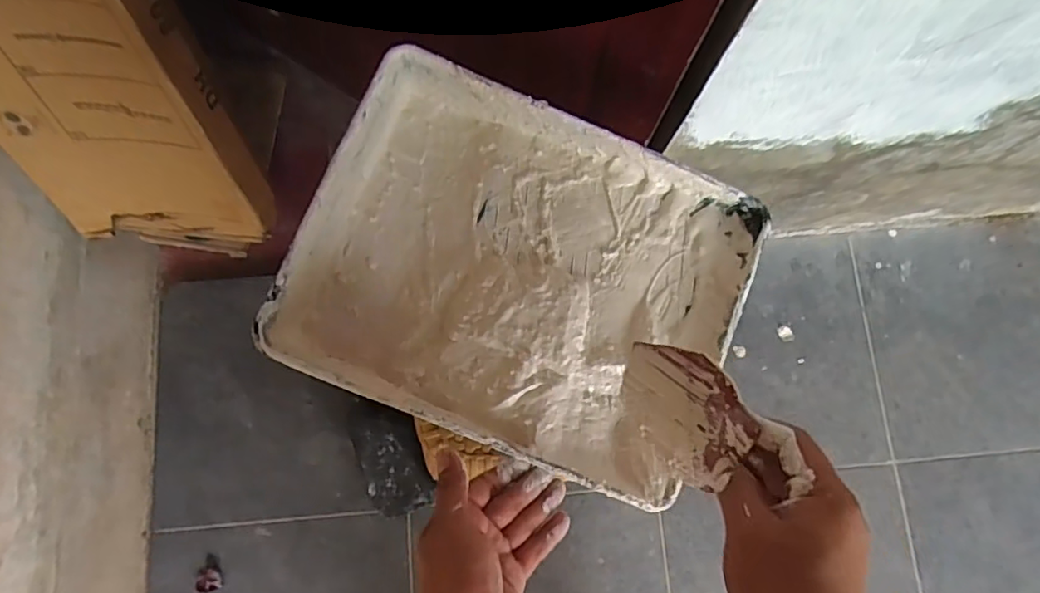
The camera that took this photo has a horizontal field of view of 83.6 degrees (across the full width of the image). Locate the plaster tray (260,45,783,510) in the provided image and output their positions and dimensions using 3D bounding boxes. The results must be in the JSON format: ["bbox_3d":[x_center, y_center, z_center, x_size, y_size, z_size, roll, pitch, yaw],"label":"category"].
[{"bbox_3d":[0.001,-0.017,0.496,0.357,0.078,0.278,23,79,4],"label":"plaster tray"}]

